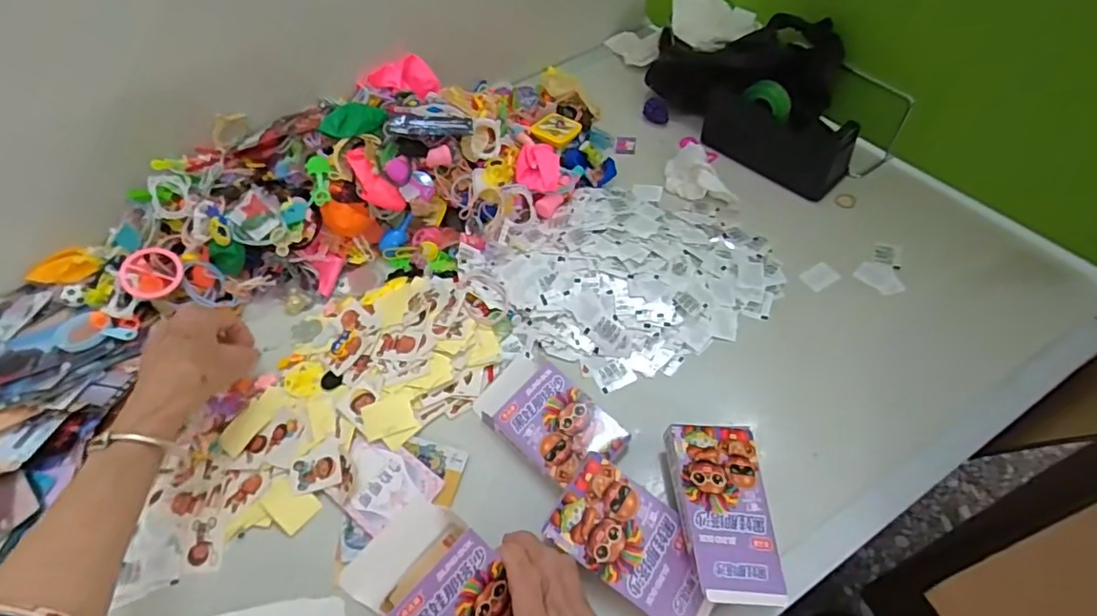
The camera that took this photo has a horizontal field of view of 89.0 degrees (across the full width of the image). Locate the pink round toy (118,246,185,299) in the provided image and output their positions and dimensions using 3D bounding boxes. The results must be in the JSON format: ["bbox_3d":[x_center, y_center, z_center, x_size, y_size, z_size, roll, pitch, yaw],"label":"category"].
[{"bbox_3d":[-0.369,-0.033,0.520,0.048,0.012,0.050,5,76,-22],"label":"pink round toy"}]

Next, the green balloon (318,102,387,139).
[{"bbox_3d":[-0.194,-0.184,0.551,0.064,0.010,0.029,-33,109,-20],"label":"green balloon"}]

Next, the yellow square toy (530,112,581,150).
[{"bbox_3d":[0.008,-0.197,0.618,0.043,0.014,0.043,29,62,23],"label":"yellow square toy"}]

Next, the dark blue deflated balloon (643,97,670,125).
[{"bbox_3d":[0.128,-0.233,0.661,0.030,0.020,0.022,10,57,12],"label":"dark blue deflated balloon"}]

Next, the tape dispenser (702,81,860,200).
[{"bbox_3d":[0.231,-0.179,0.572,0.152,0.070,0.049,33,64,25],"label":"tape dispenser"}]

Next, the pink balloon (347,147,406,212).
[{"bbox_3d":[-0.169,-0.120,0.535,0.030,0.013,0.071,-41,101,-21],"label":"pink balloon"}]

